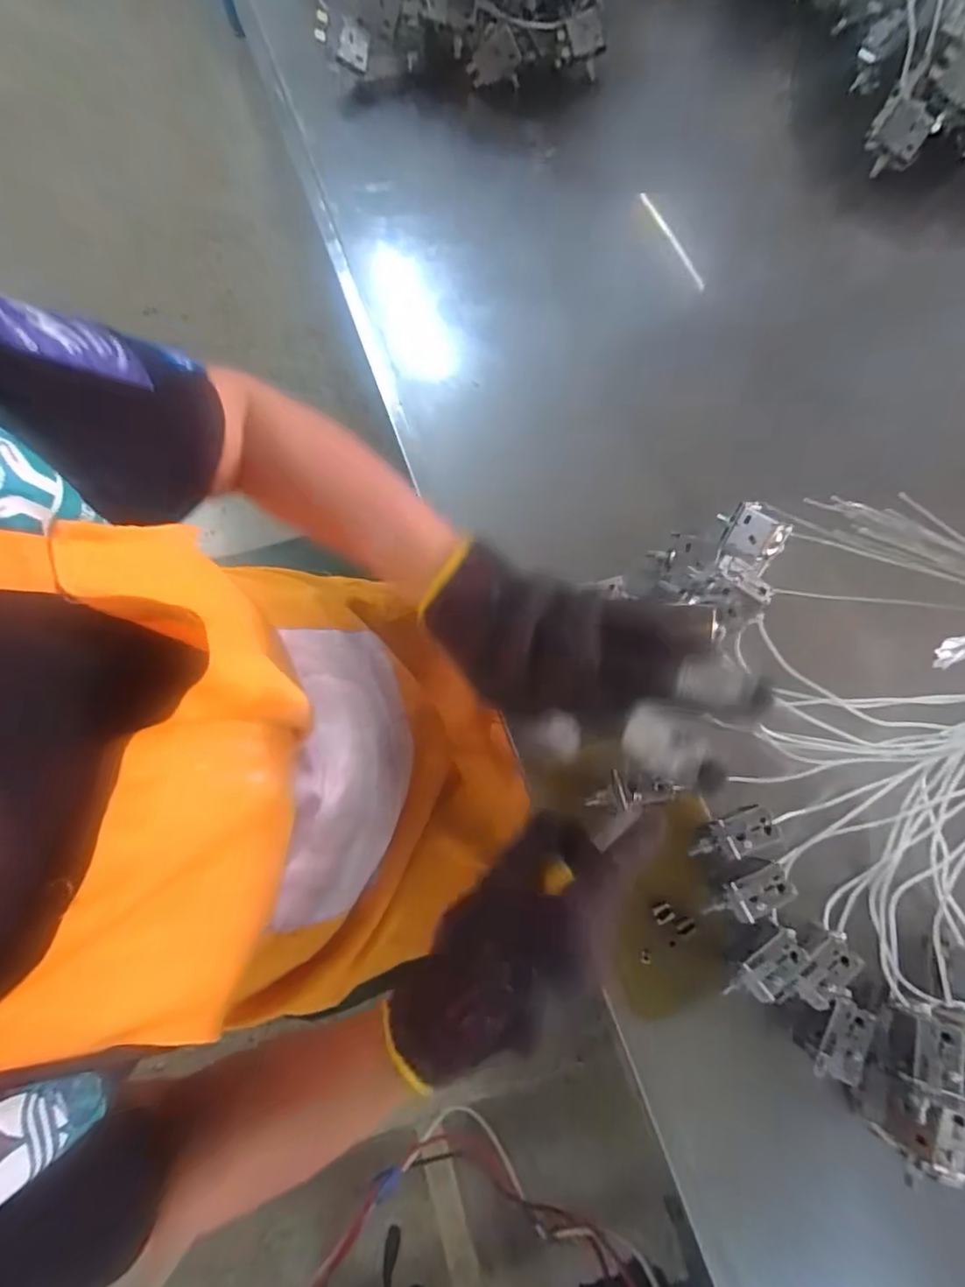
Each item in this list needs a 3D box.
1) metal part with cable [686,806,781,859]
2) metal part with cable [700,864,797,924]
[{"bbox_3d":[0.156,0.119,0.357,0.050,0.022,0.026,-15,75,-2],"label":"metal part with cable"},{"bbox_3d":[0.162,0.153,0.348,0.051,0.022,0.024,-25,75,-5],"label":"metal part with cable"}]

